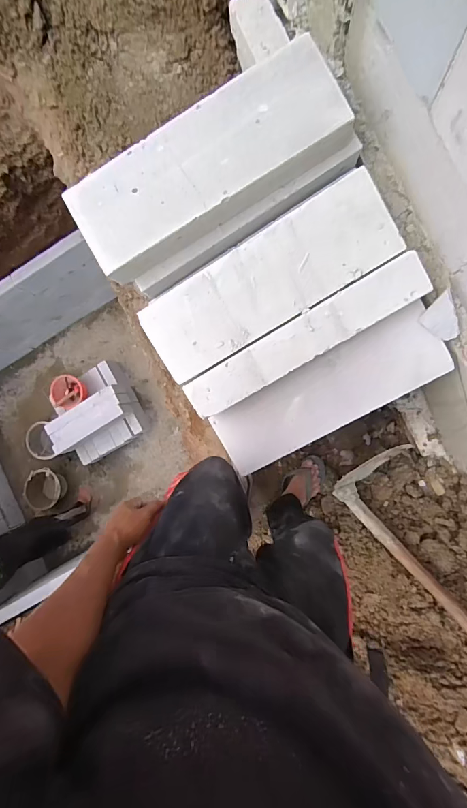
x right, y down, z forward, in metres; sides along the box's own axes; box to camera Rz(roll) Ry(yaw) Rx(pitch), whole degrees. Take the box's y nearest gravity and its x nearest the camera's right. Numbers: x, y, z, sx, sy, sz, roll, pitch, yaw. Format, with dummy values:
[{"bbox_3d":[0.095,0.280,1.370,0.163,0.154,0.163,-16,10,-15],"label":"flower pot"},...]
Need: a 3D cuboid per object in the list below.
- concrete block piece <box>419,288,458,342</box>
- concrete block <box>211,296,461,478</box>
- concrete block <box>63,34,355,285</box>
[{"bbox_3d":[0.486,-0.197,0.891,0.087,0.008,0.086,40,112,2],"label":"concrete block piece"},{"bbox_3d":[0.238,-0.021,0.975,0.584,0.087,0.190,-29,85,8],"label":"concrete block"},{"bbox_3d":[-0.057,-0.488,0.817,0.565,0.094,0.204,-29,85,8],"label":"concrete block"}]

